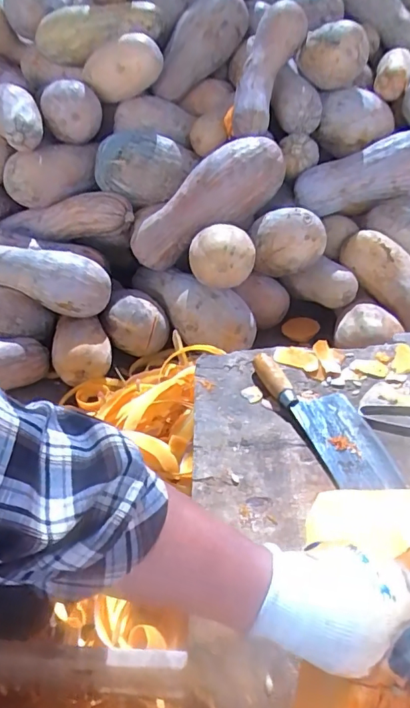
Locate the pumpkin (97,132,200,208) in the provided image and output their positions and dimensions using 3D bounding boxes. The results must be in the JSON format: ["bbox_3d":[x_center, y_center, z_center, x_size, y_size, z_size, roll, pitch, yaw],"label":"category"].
[{"bbox_3d":[-0.155,-0.497,1.320,0.261,0.155,0.139,0,37,2],"label":"pumpkin"}]

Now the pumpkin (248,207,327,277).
[{"bbox_3d":[0.195,-0.275,1.213,0.190,0.154,0.132,9,38,12],"label":"pumpkin"}]

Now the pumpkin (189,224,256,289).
[{"bbox_3d":[0.037,-0.210,1.103,0.142,0.112,0.132,-2,37,-1],"label":"pumpkin"}]

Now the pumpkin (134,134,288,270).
[{"bbox_3d":[0.023,-0.359,1.224,0.449,0.155,0.169,-36,40,5],"label":"pumpkin"}]

